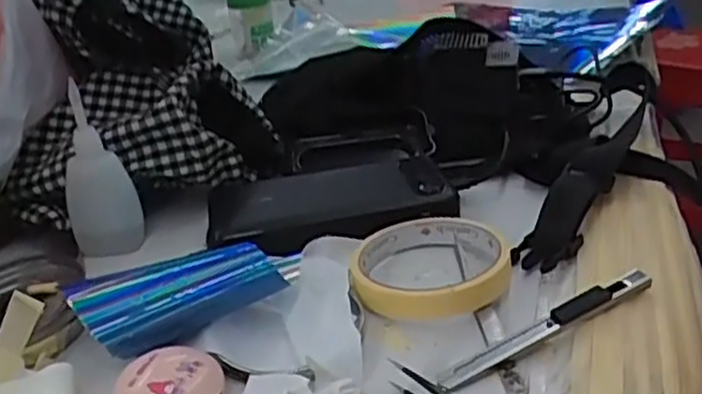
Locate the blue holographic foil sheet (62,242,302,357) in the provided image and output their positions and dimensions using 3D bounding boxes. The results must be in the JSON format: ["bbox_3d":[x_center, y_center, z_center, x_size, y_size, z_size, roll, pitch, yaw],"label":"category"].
[{"bbox_3d":[-0.079,0.047,0.375,0.114,0.033,0.036,-14,30,-18],"label":"blue holographic foil sheet"}]

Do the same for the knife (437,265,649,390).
[{"bbox_3d":[0.097,0.063,0.367,0.126,0.015,0.012,-17,31,-22],"label":"knife"}]

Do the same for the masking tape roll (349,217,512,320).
[{"bbox_3d":[0.044,0.034,0.416,0.085,0.015,0.088,-3,28,2],"label":"masking tape roll"}]

